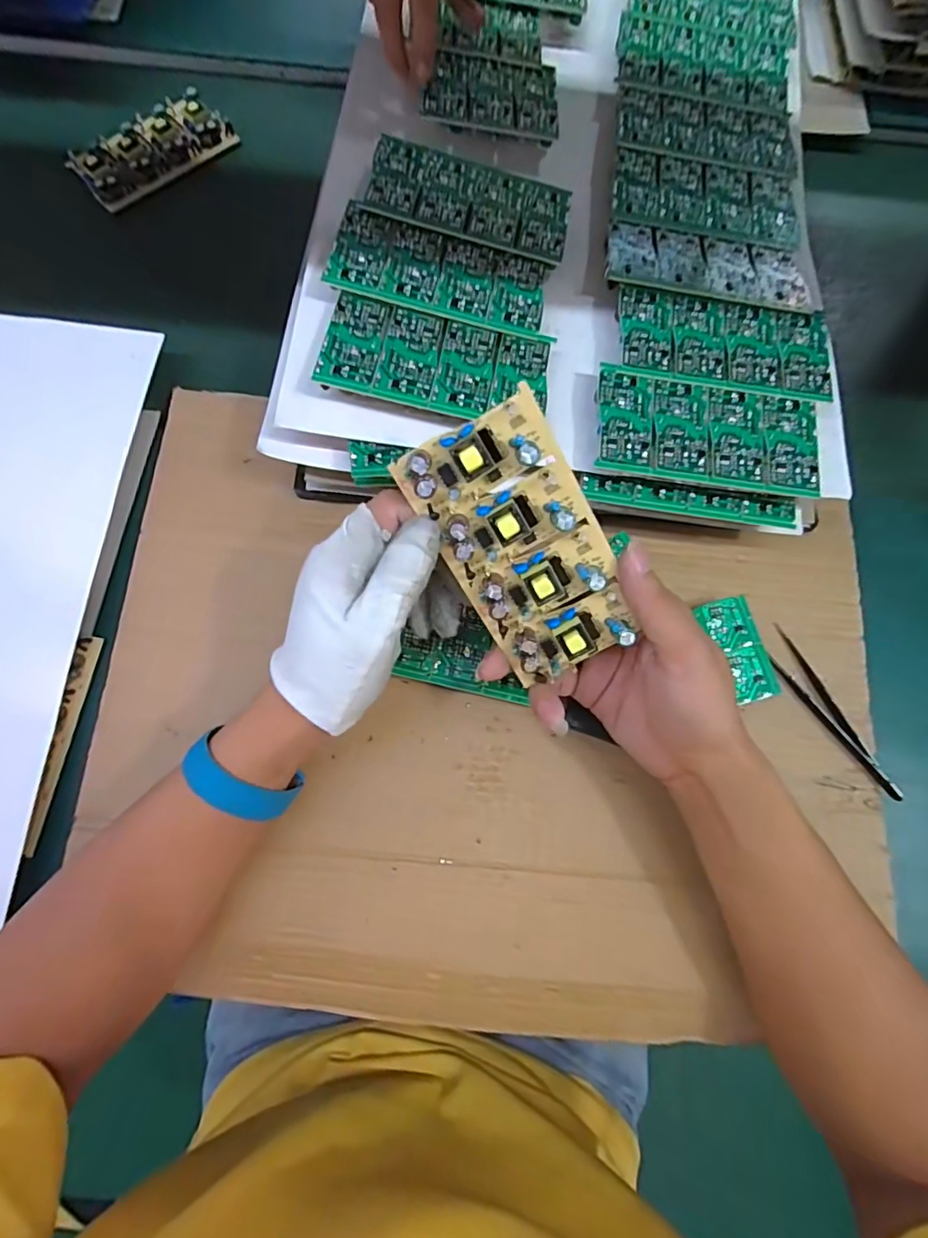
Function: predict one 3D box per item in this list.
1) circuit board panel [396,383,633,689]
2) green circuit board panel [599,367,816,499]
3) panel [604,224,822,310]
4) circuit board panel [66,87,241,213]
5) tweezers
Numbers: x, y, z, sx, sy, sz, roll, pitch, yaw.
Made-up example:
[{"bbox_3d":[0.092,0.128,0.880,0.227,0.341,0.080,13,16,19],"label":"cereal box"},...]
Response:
[{"bbox_3d":[0.031,-0.032,0.262,0.072,0.017,0.131,-29,109,9],"label":"circuit board panel"},{"bbox_3d":[0.148,-0.114,0.330,0.133,0.006,0.067,7,74,0],"label":"green circuit board panel"},{"bbox_3d":[0.166,-0.239,0.367,0.137,0.010,0.061,9,74,0],"label":"panel"},{"bbox_3d":[-0.281,-0.424,0.492,0.137,0.022,0.057,-41,80,-12],"label":"circuit board panel"},{"bbox_3d":[0.240,0.063,0.357,0.022,0.012,0.123,-26,77,-9],"label":"tweezers"}]

